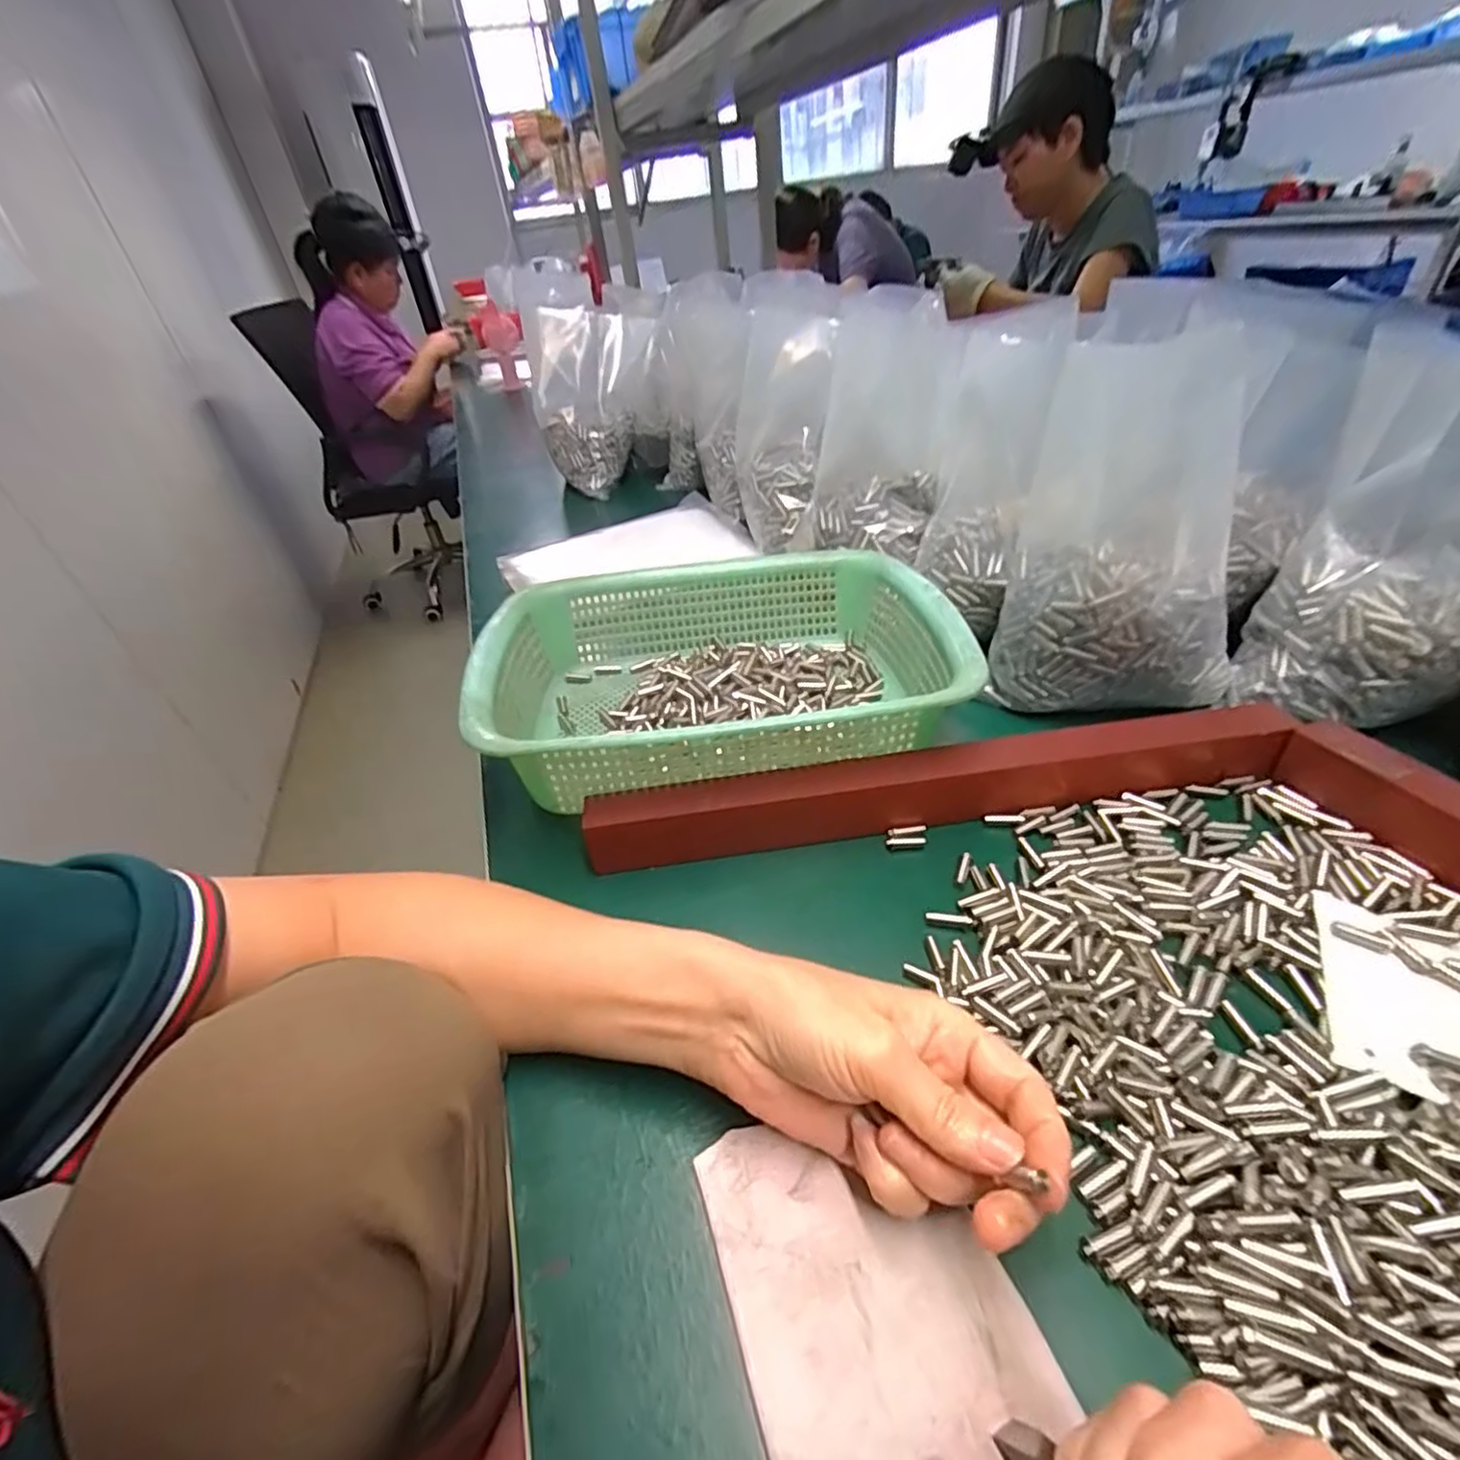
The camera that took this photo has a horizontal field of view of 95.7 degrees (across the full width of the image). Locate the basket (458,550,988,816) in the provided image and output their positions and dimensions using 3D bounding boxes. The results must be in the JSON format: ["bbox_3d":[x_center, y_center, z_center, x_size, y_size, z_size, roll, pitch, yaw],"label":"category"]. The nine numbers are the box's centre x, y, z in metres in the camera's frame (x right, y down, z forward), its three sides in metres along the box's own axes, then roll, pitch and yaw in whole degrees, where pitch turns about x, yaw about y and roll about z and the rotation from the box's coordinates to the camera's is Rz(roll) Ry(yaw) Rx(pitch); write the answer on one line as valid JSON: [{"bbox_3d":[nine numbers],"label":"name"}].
[{"bbox_3d":[-0.008,-0.044,0.438,0.285,0.071,0.214,-10,38,-2],"label":"basket"}]

